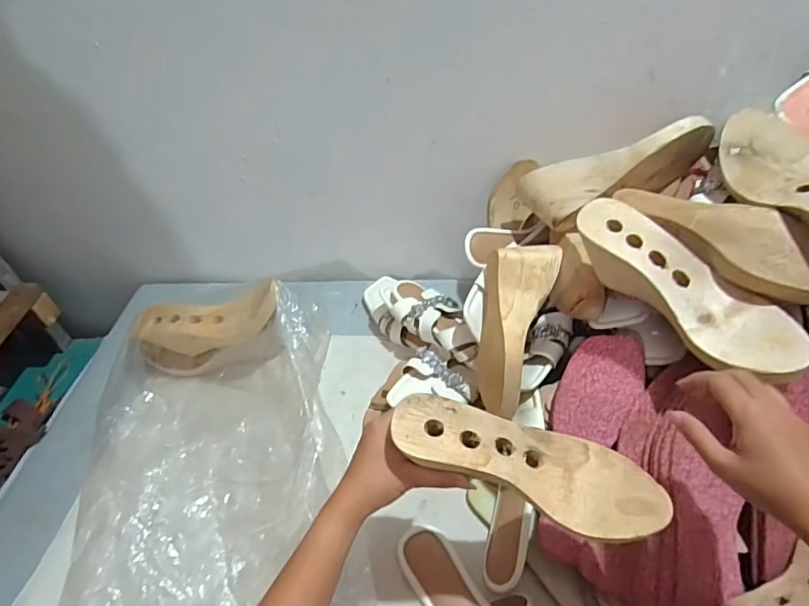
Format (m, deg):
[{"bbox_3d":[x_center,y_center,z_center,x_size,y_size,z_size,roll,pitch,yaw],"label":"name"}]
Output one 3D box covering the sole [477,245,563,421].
[{"bbox_3d":[0.130,0.029,0.614,0.085,0.069,0.222,12,84,19],"label":"sole"}]

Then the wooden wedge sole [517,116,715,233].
[{"bbox_3d":[0.260,-0.159,0.613,0.229,0.078,0.073,-17,42,18],"label":"wooden wedge sole"}]

